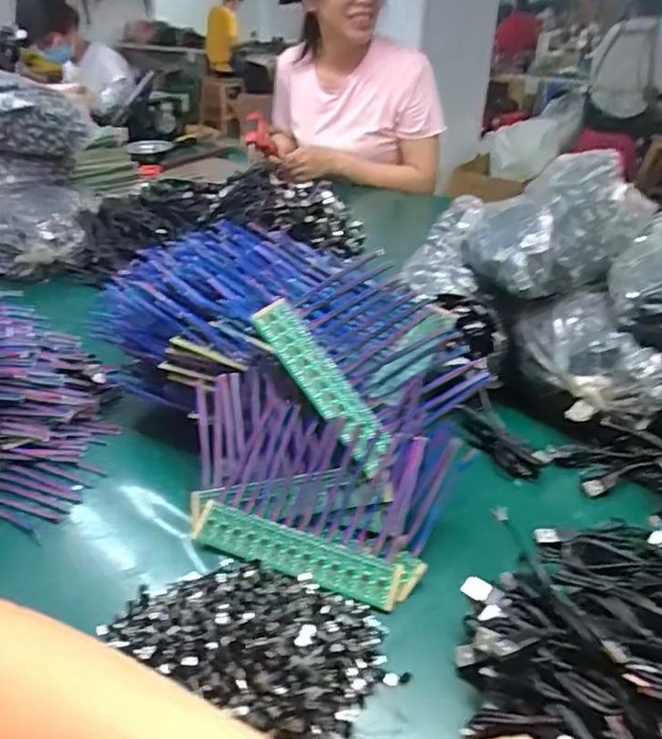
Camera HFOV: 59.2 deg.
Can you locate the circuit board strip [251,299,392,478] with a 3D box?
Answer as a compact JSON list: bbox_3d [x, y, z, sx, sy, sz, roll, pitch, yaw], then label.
[{"bbox_3d":[-0.006,0.011,0.481,0.032,0.009,0.160,-34,78,-13],"label":"circuit board strip"}]

